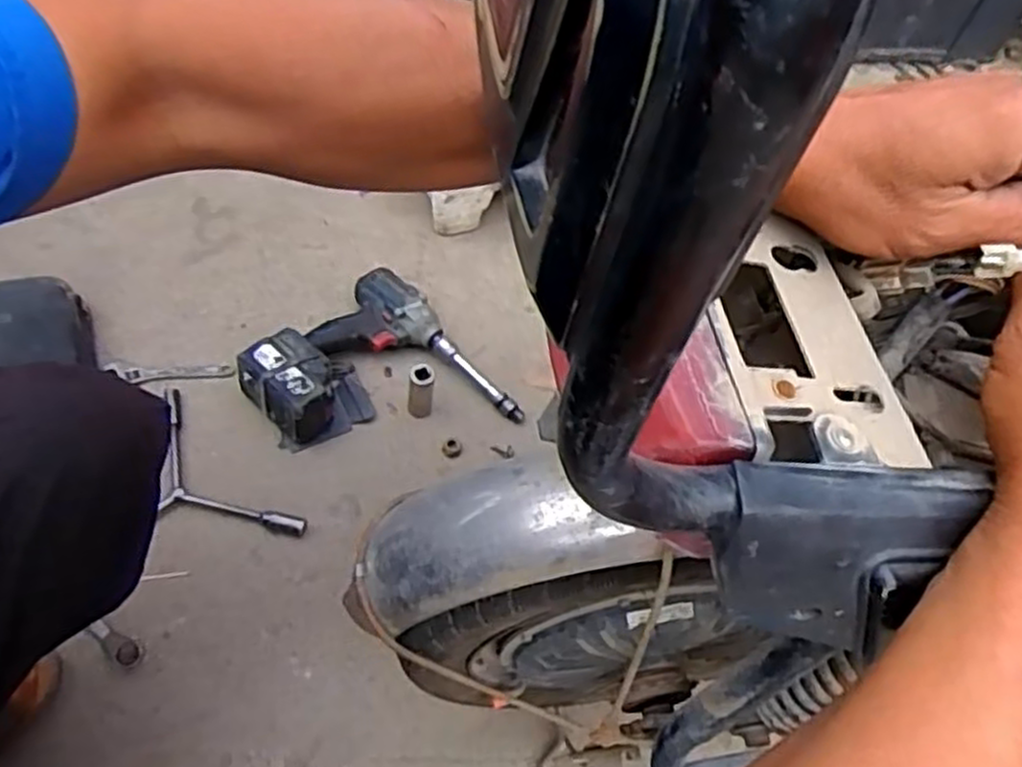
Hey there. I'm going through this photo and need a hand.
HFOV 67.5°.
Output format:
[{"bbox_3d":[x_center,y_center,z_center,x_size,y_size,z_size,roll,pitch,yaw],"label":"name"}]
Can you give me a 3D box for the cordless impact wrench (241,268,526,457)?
[{"bbox_3d":[-0.162,-0.008,0.894,0.248,0.083,0.255,-33,67,-27],"label":"cordless impact wrench"}]

